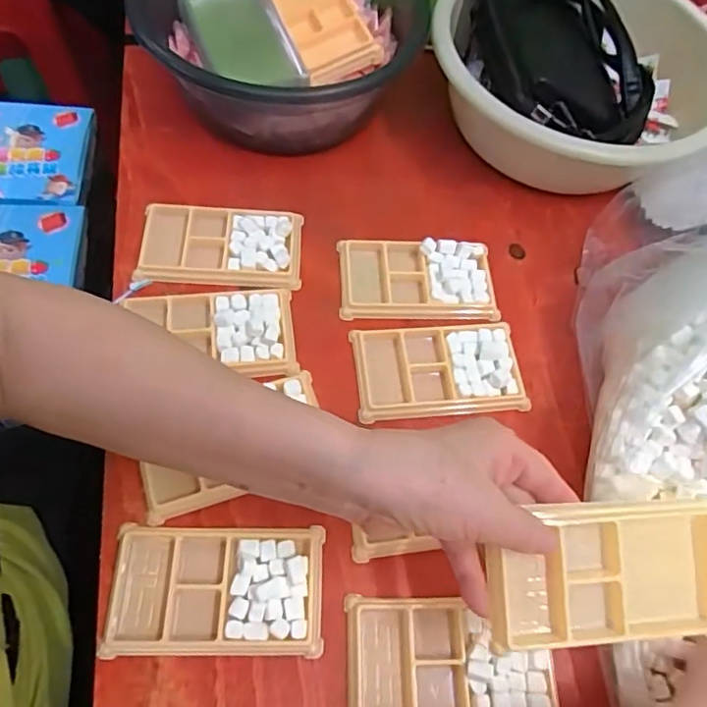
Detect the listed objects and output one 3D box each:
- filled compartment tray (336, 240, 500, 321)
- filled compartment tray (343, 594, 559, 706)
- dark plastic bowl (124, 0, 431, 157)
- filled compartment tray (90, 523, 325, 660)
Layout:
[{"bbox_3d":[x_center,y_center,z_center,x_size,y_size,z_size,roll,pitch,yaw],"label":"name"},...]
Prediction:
[{"bbox_3d":[0.056,-0.063,0.497,0.132,0.023,0.077,1,64,-5],"label":"filled compartment tray"},{"bbox_3d":[0.062,0.201,0.366,0.134,0.018,0.078,2,64,-5],"label":"filled compartment tray"},{"bbox_3d":[-0.072,-0.310,0.545,0.256,0.095,0.257,2,64,-5],"label":"dark plastic bowl"},{"bbox_3d":[-0.091,0.155,0.372,0.136,0.013,0.077,2,64,-5],"label":"filled compartment tray"}]

